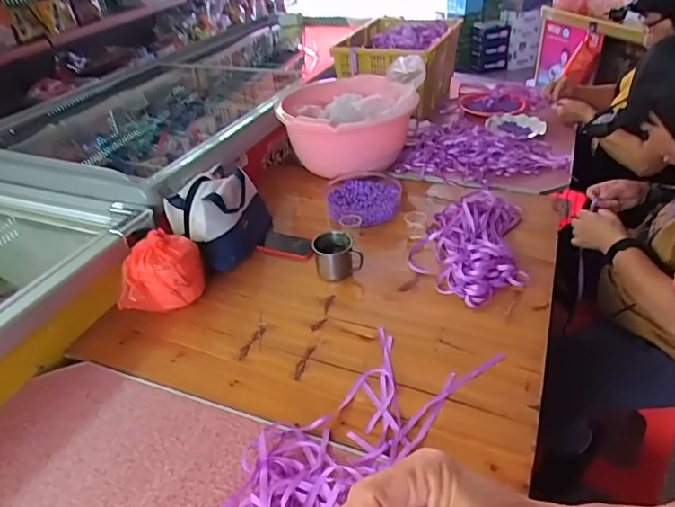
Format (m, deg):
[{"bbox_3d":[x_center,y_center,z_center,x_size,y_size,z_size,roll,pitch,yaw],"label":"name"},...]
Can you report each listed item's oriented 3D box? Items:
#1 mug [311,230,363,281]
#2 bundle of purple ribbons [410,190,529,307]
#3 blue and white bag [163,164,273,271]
[{"bbox_3d":[-0.001,0.011,1.089,0.101,0.085,0.078,-6,35,-3],"label":"mug"},{"bbox_3d":[0.293,-0.035,1.128,0.238,0.054,0.395,5,36,13],"label":"bundle of purple ribbons"},{"bbox_3d":[-0.279,-0.088,1.185,0.175,0.177,0.233,4,36,11],"label":"blue and white bag"}]

